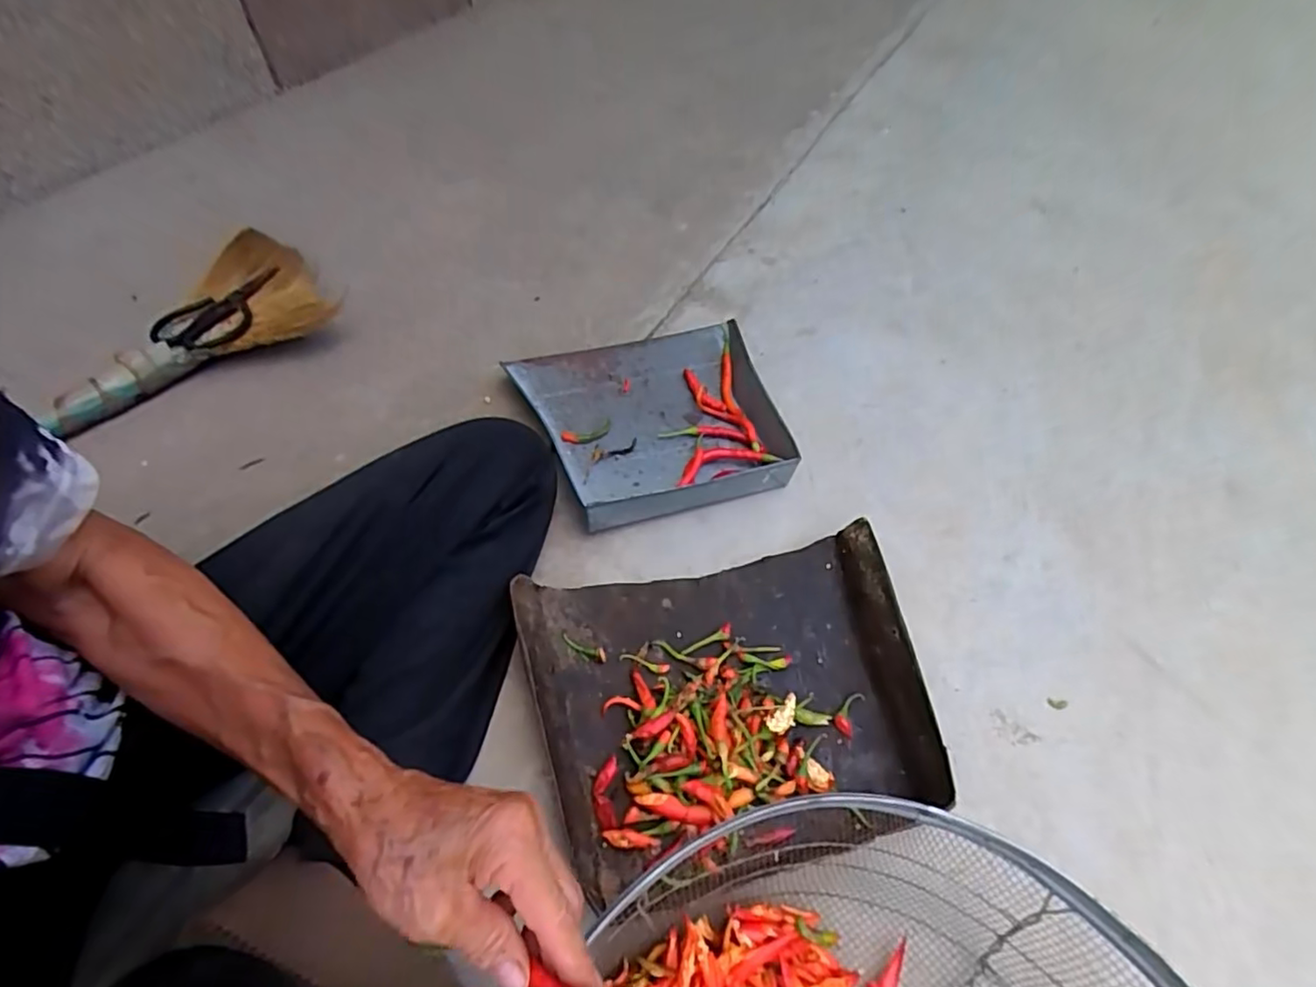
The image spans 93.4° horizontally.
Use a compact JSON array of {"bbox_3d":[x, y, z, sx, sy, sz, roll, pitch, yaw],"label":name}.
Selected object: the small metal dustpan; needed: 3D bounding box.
[{"bbox_3d":[-0.004,-0.092,0.749,0.290,0.048,0.268,-15,57,-12],"label":"small metal dustpan"}]

